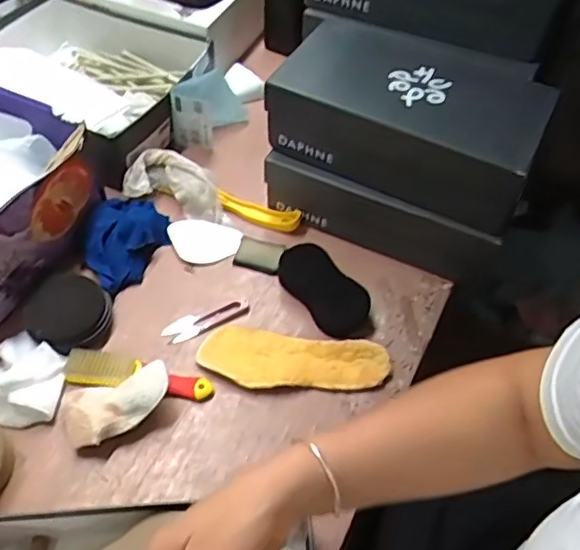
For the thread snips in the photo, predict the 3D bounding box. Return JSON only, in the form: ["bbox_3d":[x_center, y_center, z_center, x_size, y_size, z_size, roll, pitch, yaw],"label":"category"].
[{"bbox_3d":[-0.097,0.051,0.698,0.103,0.007,0.028,-26,59,-20],"label":"thread snips"}]

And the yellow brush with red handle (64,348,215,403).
[{"bbox_3d":[-0.161,0.108,0.642,0.156,0.021,0.043,9,54,4],"label":"yellow brush with red handle"}]

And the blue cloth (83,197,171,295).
[{"bbox_3d":[-0.209,-0.044,0.736,0.090,0.051,0.133,21,55,12],"label":"blue cloth"}]

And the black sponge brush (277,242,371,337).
[{"bbox_3d":[0.037,0.014,0.707,0.056,0.037,0.125,-31,61,-23],"label":"black sponge brush"}]

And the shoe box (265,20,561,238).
[{"bbox_3d":[0.141,-0.195,0.710,0.297,0.093,0.186,23,56,14],"label":"shoe box"}]

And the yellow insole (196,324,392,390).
[{"bbox_3d":[0.005,0.096,0.658,0.203,0.020,0.070,10,54,4],"label":"yellow insole"}]

